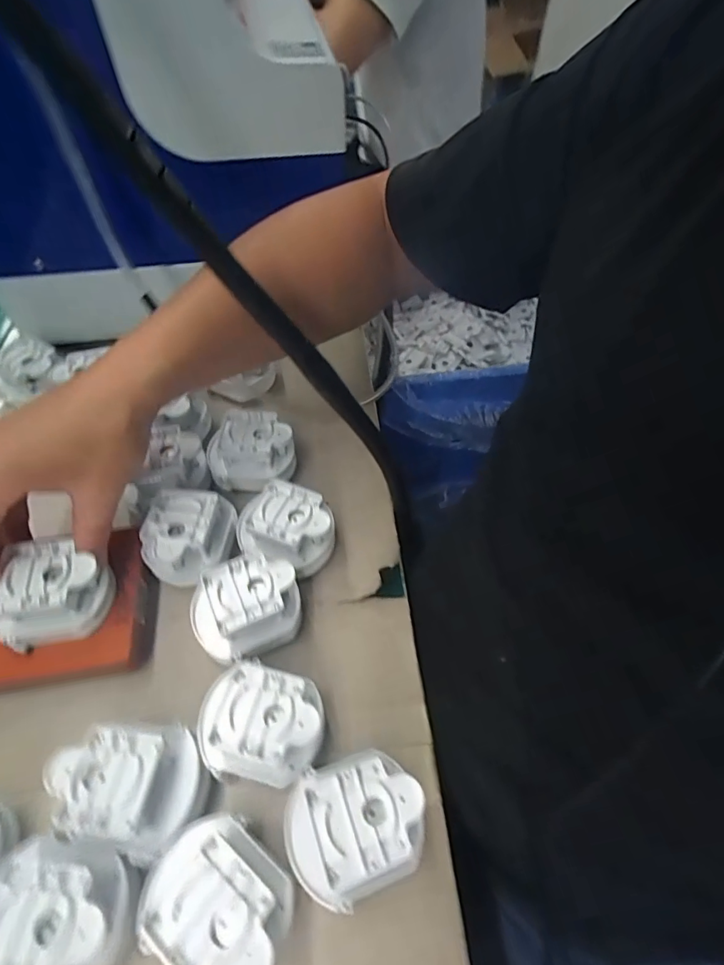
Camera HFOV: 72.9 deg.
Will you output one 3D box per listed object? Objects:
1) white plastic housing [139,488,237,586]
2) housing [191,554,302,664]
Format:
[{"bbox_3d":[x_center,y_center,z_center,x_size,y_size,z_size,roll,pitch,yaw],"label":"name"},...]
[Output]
[{"bbox_3d":[-0.124,0.036,0.356,0.057,0.040,0.071,3,53,2],"label":"white plastic housing"},{"bbox_3d":[-0.076,0.085,0.326,0.069,0.047,0.055,-17,55,-12],"label":"housing"}]

